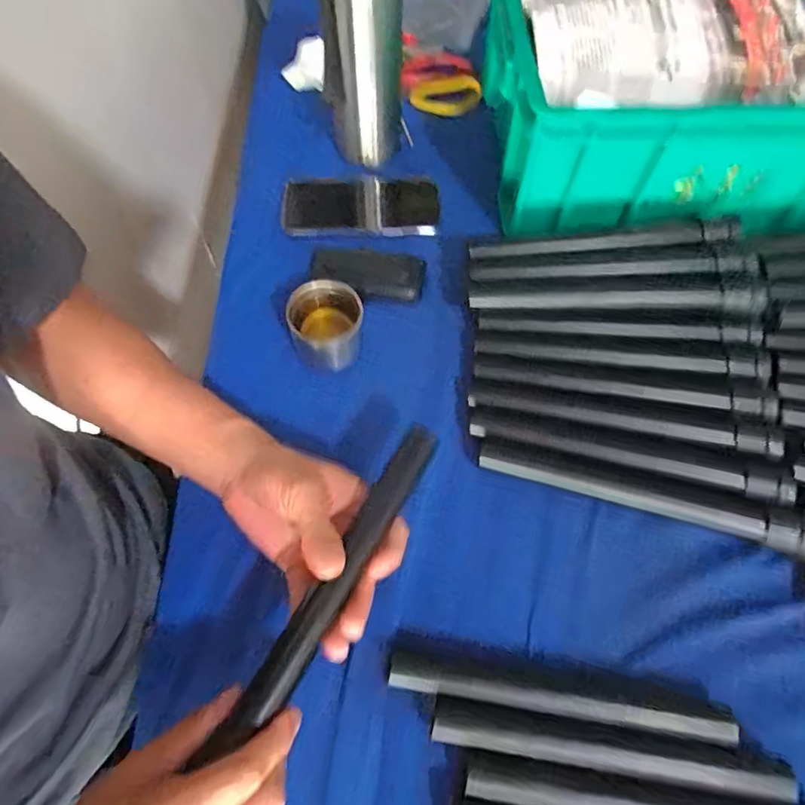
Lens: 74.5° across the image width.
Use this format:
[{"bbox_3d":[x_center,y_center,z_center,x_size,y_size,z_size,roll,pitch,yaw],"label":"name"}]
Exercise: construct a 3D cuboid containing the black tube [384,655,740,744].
[{"bbox_3d":[0.101,0.194,0.349,0.219,0.015,0.021,8,63,5],"label":"black tube"}]

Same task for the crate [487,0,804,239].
[{"bbox_3d":[0.298,-0.328,0.535,0.410,0.148,0.294,2,63,2],"label":"crate"}]

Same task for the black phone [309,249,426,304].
[{"bbox_3d":[-0.033,-0.123,0.508,0.107,0.017,0.047,5,63,4],"label":"black phone"}]

